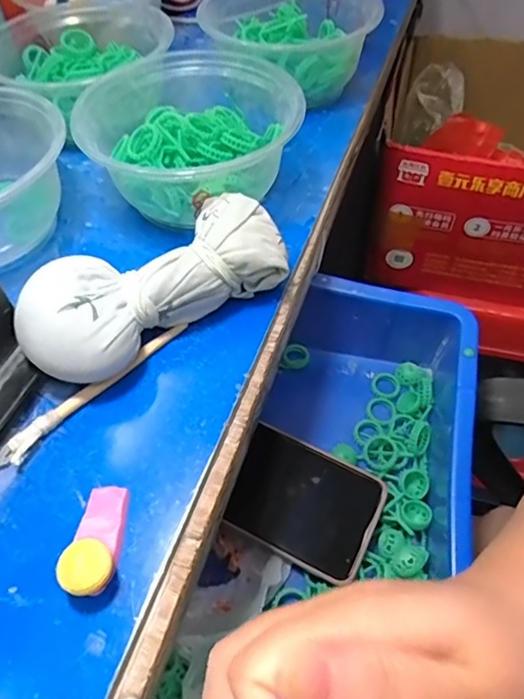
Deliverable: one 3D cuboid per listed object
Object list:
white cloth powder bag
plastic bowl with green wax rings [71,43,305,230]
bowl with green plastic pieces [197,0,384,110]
[{"bbox_3d":[-0.056,-0.032,0.281,0.136,0.044,0.060,-32,59,-21],"label":"white cloth powder bag"},{"bbox_3d":[-0.042,-0.135,0.348,0.127,0.061,0.124,-1,53,1],"label":"plastic bowl with green wax rings"},{"bbox_3d":[0.017,-0.246,0.427,0.132,0.063,0.118,-24,56,-15],"label":"bowl with green plastic pieces"}]

